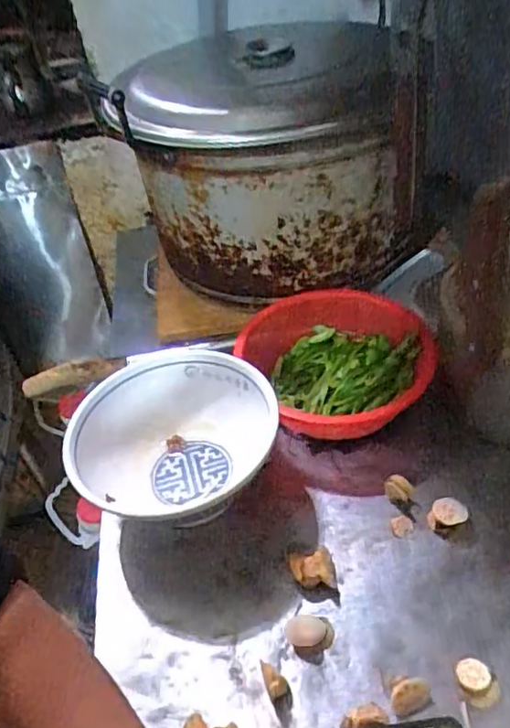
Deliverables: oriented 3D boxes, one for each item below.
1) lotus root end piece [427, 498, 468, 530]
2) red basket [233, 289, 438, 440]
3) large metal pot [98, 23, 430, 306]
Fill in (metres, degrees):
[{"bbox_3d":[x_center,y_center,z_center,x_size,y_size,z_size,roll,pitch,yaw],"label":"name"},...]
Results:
[{"bbox_3d":[0.172,0.134,0.526,0.035,0.010,0.026,-8,43,2],"label":"lotus root end piece"},{"bbox_3d":[0.091,-0.003,0.640,0.179,0.068,0.215,-20,43,-10],"label":"red basket"},{"bbox_3d":[0.010,-0.254,0.778,0.320,0.269,0.358,-9,43,1],"label":"large metal pot"}]

